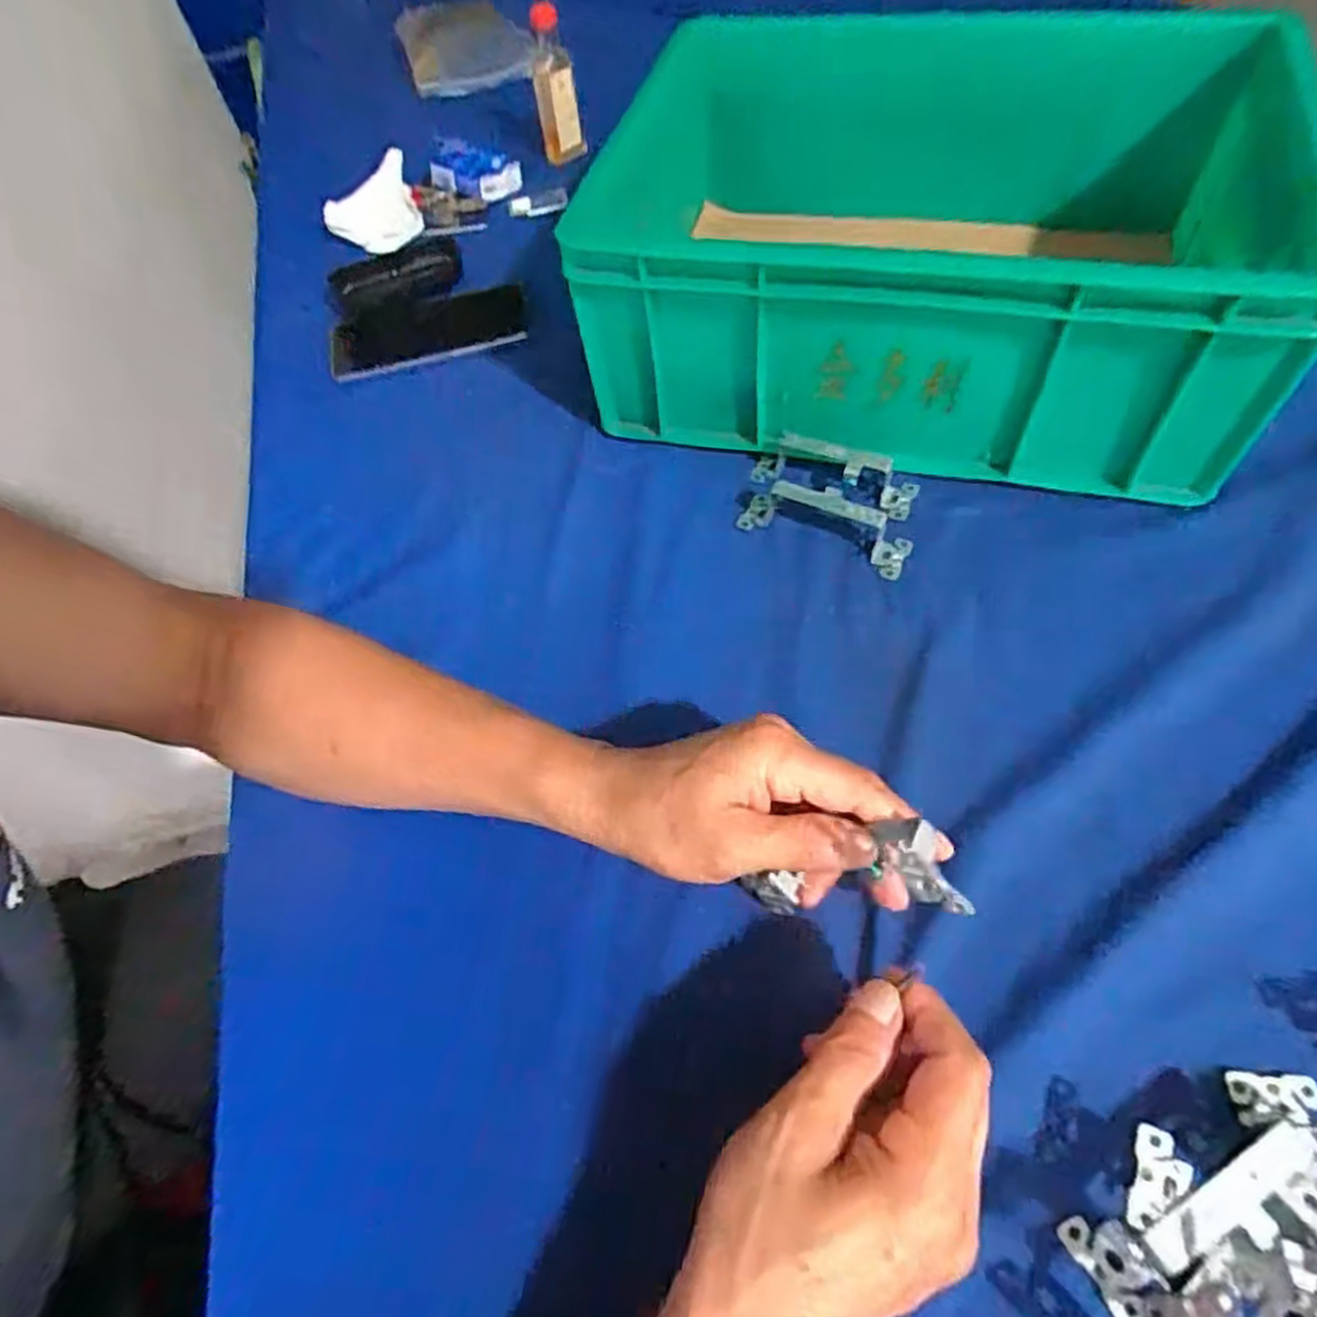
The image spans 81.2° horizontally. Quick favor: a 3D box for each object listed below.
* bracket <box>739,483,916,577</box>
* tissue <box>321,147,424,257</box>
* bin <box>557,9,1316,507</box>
[{"bbox_3d":[0.102,-0.085,0.474,0.107,0.038,0.024,22,62,18],"label":"bracket"},{"bbox_3d":[-0.259,-0.409,0.696,0.079,0.036,0.093,-16,56,-4],"label":"tissue"},{"bbox_3d":[0.179,-0.285,0.519,0.405,0.143,0.317,9,58,11],"label":"bin"}]

